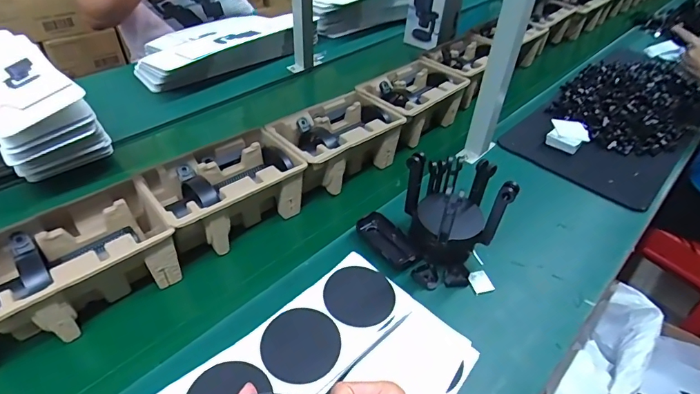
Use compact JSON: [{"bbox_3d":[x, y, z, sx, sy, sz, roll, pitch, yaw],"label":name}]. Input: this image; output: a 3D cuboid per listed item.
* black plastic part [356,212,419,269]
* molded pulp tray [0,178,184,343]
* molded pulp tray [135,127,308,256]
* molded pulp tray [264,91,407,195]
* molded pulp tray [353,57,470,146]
[{"bbox_3d":[0.058,0.066,0.644,0.050,0.018,0.120,-26,50,-28],"label":"black plastic part"},{"bbox_3d":[-0.358,0.090,0.544,0.224,0.099,0.136,-30,53,-31],"label":"molded pulp tray"},{"bbox_3d":[-0.194,-0.008,0.653,0.216,0.101,0.134,-31,53,-32],"label":"molded pulp tray"},{"bbox_3d":[-0.025,-0.100,0.763,0.225,0.094,0.143,-28,52,-30],"label":"molded pulp tray"},{"bbox_3d":[0.131,-0.202,0.885,0.150,0.097,0.234,34,50,28],"label":"molded pulp tray"}]

